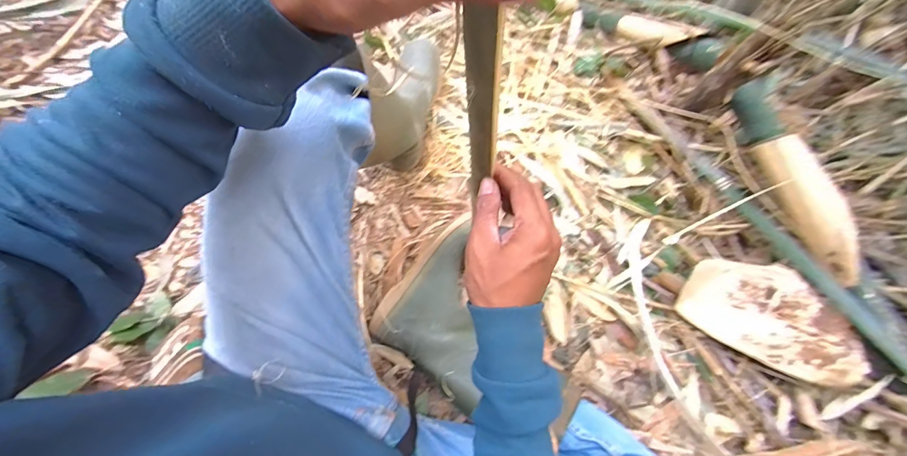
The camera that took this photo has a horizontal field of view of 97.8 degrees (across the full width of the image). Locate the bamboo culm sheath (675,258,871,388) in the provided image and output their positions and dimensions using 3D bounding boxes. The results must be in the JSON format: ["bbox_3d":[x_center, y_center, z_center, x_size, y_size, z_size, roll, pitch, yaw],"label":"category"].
[{"bbox_3d":[0.526,0.142,0.658,0.283,0.041,0.158,28,81,6],"label":"bamboo culm sheath"}]

